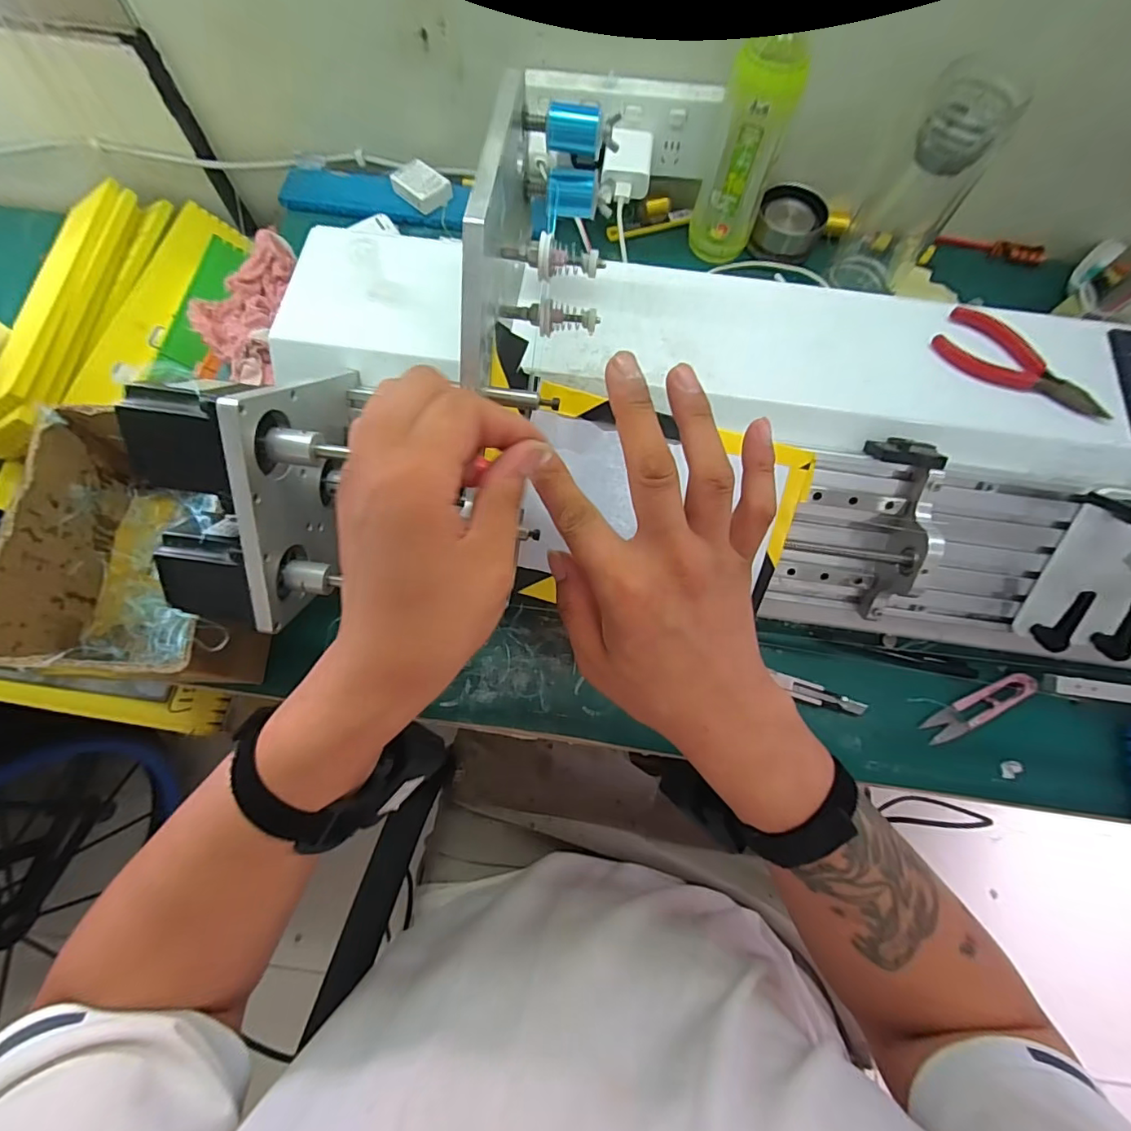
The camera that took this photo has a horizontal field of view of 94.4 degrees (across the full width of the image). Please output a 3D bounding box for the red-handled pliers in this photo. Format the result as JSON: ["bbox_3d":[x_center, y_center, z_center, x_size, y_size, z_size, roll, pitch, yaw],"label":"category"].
[{"bbox_3d":[0.325,-0.141,0.371,0.121,0.013,0.040,35,74,10],"label":"red-handled pliers"}]

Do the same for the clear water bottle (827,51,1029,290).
[{"bbox_3d":[0.325,-0.347,0.482,0.074,0.178,0.081,31,74,9],"label":"clear water bottle"}]

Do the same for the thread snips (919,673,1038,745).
[{"bbox_3d":[0.333,0.115,0.422,0.094,0.012,0.022,-30,74,2],"label":"thread snips"}]

